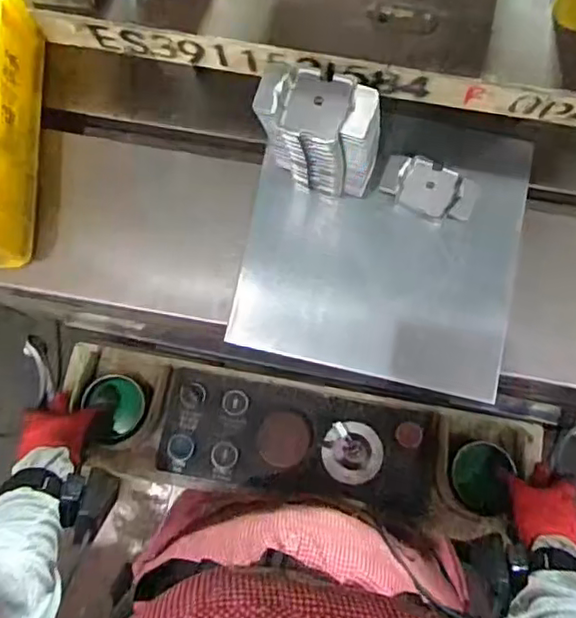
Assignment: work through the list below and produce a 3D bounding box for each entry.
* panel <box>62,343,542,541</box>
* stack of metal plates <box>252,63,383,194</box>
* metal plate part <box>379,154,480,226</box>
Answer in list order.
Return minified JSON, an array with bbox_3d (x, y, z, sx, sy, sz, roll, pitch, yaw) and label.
[{"bbox_3d":[0.008,0.153,0.716,0.518,0.076,0.135,10,81,2],"label":"panel"},{"bbox_3d":[0.028,-0.148,0.534,0.099,0.151,0.052,18,82,5],"label":"stack of metal plates"},{"bbox_3d":[0.138,-0.117,0.607,0.091,0.016,0.056,20,82,5],"label":"metal plate part"}]

